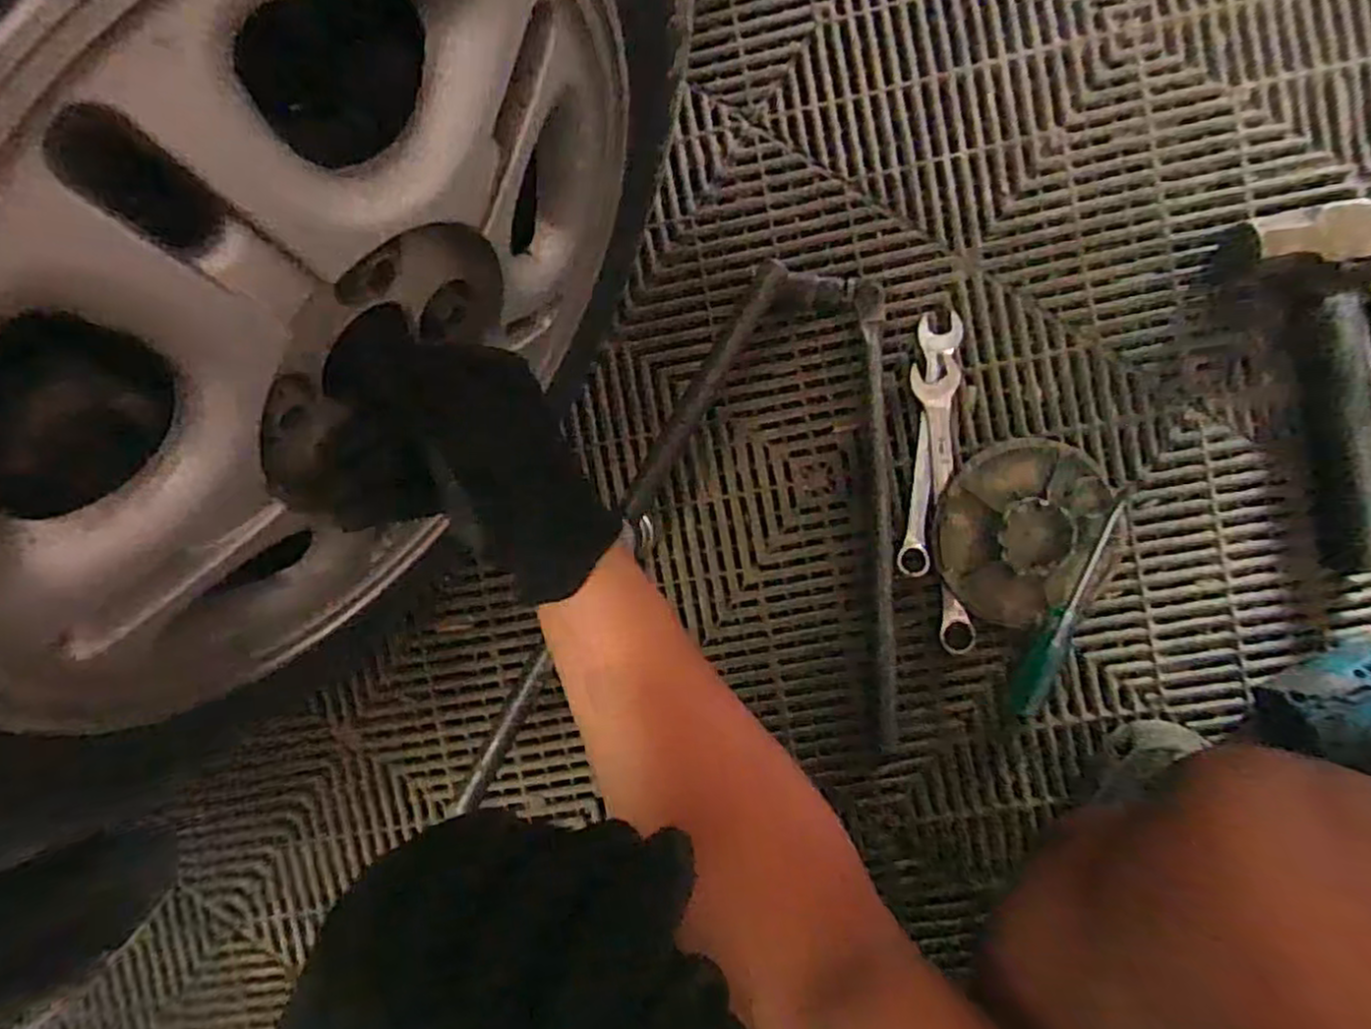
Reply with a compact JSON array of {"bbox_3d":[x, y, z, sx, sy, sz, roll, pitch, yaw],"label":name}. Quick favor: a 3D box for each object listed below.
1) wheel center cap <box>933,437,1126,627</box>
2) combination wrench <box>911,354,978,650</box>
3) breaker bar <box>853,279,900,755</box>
[{"bbox_3d":[0.259,0.012,0.560,0.135,0.023,0.132,0,92,9],"label":"wheel center cap"},{"bbox_3d":[0.201,-0.005,0.572,0.036,0.008,0.227,-4,92,9],"label":"combination wrench"},{"bbox_3d":[0.151,0.006,0.566,0.020,0.025,0.353,-4,92,9],"label":"breaker bar"}]

